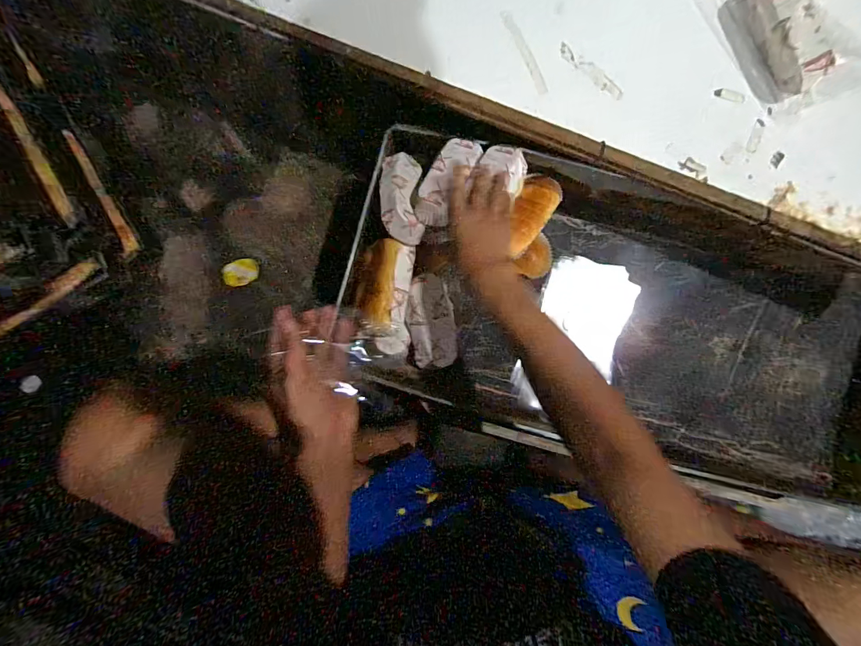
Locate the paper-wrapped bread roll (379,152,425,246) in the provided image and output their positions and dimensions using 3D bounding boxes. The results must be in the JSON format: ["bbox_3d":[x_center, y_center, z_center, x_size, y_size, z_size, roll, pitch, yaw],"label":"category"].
[{"bbox_3d":[-0.041,-0.176,0.544,0.063,0.053,0.137,-4,64,0],"label":"paper-wrapped bread roll"}]

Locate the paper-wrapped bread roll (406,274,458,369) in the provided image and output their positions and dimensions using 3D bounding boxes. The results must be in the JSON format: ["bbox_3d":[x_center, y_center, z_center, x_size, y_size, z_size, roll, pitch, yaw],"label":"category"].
[{"bbox_3d":[0.003,-0.001,0.565,0.065,0.048,0.128,-7,87,0],"label":"paper-wrapped bread roll"}]

